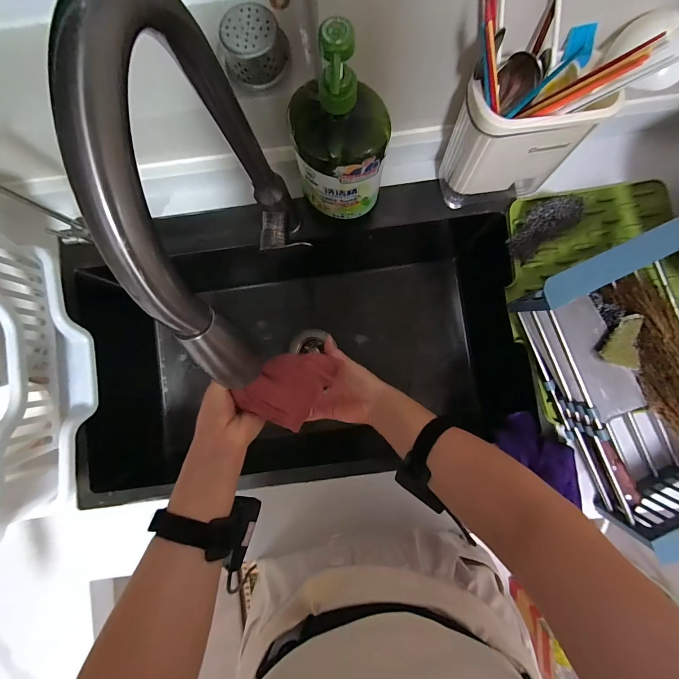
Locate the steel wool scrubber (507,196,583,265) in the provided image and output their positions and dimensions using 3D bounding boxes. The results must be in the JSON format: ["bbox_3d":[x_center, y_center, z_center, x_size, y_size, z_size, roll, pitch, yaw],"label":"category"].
[{"bbox_3d":[0.320,-0.182,0.504,0.135,0.032,0.055,-42,86,-3],"label":"steel wool scrubber"}]

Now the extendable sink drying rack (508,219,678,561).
[{"bbox_3d":[0.412,0.070,0.440,0.205,0.129,0.384,-24,86,-1],"label":"extendable sink drying rack"}]

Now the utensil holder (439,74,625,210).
[{"bbox_3d":[0.235,-0.265,0.451,0.166,0.170,0.077,-11,85,0],"label":"utensil holder"}]

